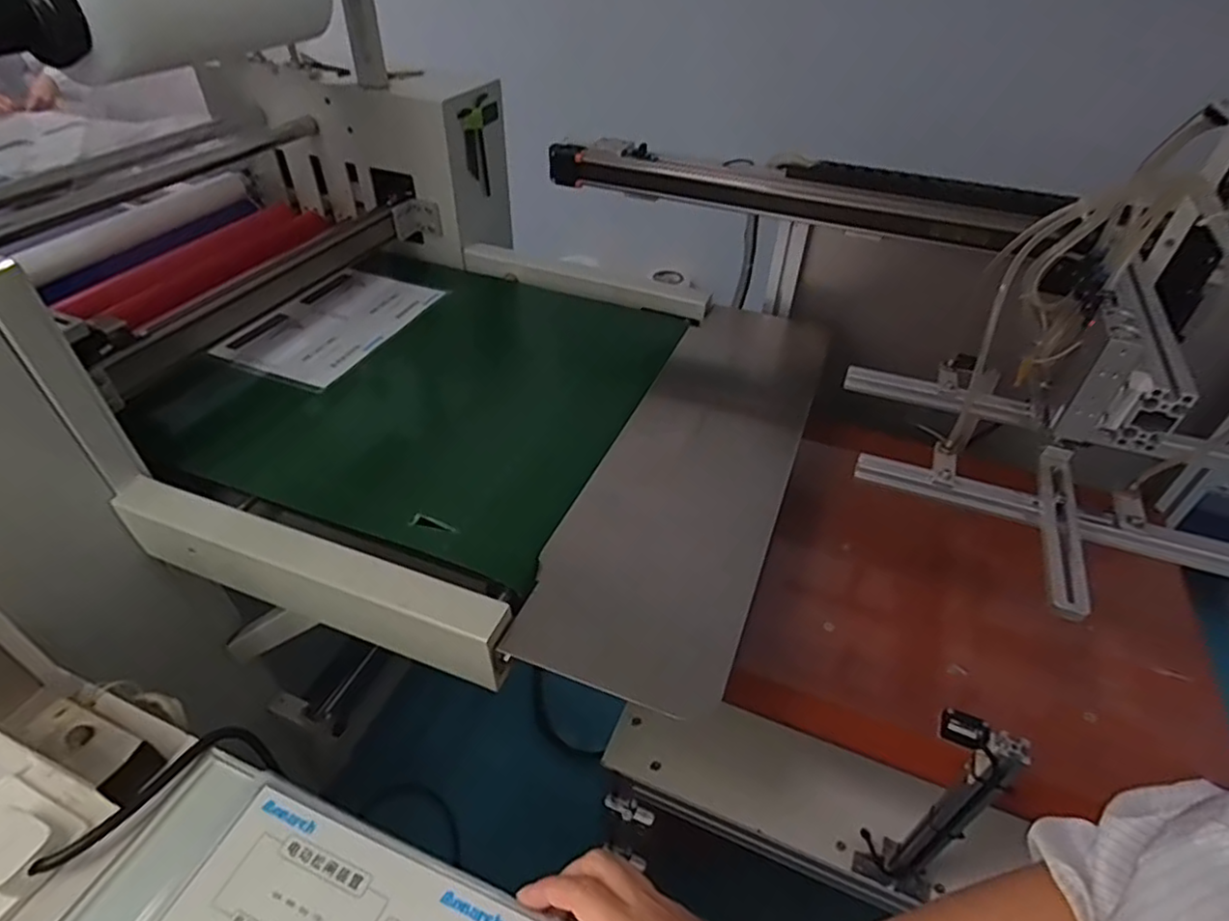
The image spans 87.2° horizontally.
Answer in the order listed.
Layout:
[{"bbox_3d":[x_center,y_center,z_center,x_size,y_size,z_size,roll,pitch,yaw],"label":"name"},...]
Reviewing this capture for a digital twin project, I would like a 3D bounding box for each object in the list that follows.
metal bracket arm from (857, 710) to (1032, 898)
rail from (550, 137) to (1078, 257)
[{"bbox_3d":[0.285,0.316,0.583,0.068,0.316,0.049,29,49,28],"label":"metal bracket arm"},{"bbox_3d":[0.221,-0.368,0.875,0.670,0.057,0.093,17,45,19],"label":"rail"}]

